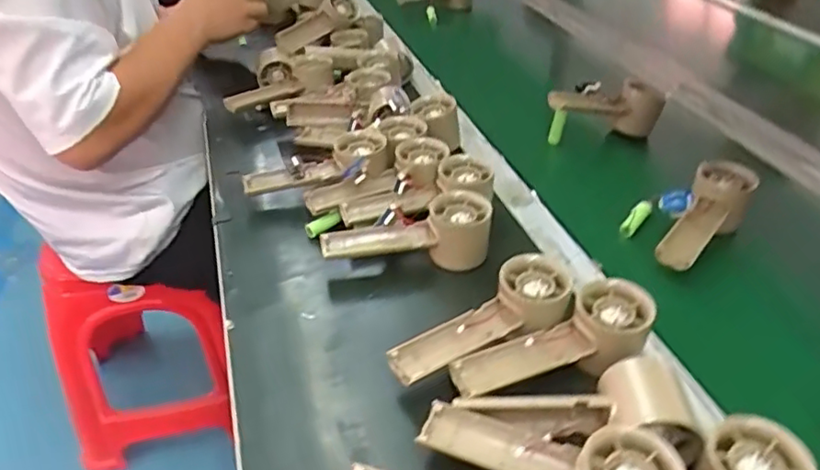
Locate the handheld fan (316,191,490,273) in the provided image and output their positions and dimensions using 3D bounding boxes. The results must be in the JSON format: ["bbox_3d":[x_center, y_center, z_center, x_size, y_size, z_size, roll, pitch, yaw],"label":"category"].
[{"bbox_3d":[-0.003,-0.001,0.581,0.154,0.059,0.053,-2,36,-1],"label":"handheld fan"}]

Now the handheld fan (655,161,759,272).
[{"bbox_3d":[0.284,-0.016,0.593,0.052,0.050,0.147,24,43,31],"label":"handheld fan"}]

